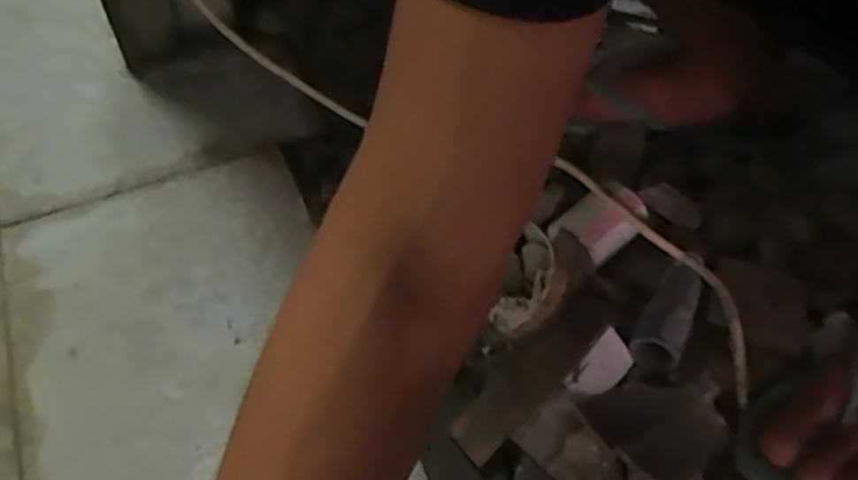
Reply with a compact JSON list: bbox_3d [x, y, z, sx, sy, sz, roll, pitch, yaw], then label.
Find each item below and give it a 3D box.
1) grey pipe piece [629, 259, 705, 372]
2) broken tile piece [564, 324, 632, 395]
[{"bbox_3d":[0.164,0.048,0.472,0.030,0.028,0.075,24,56,17],"label":"grey pipe piece"},{"bbox_3d":[0.114,0.087,0.461,0.049,0.036,0.004,-46,23,-16],"label":"broken tile piece"}]

